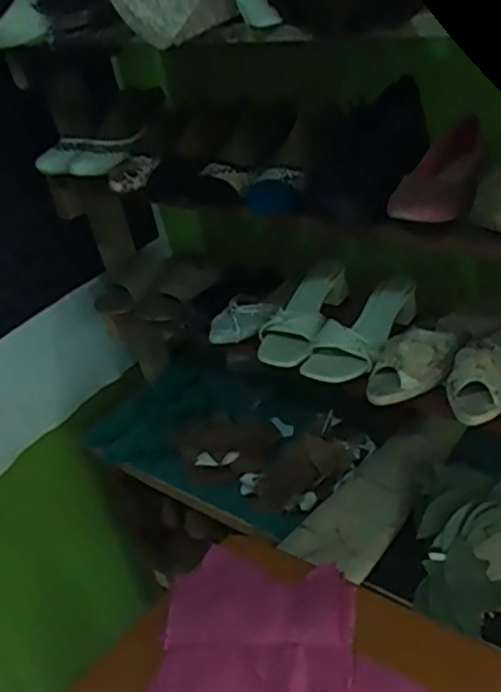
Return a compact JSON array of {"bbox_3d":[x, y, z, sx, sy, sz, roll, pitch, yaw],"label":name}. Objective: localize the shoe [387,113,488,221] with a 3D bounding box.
[{"bbox_3d":[0.233,-0.212,0.796,0.075,0.058,0.228,9,38,29],"label":"shoe"}]

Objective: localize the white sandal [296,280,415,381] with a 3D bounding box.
[{"bbox_3d":[0.153,-0.024,0.959,0.097,0.067,0.185,11,39,31],"label":"white sandal"}]

